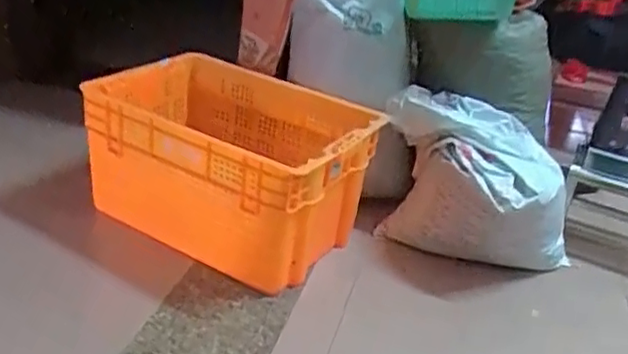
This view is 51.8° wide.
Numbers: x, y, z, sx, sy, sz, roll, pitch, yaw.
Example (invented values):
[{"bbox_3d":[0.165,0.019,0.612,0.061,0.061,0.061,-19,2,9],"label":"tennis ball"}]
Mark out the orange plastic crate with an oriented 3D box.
[{"bbox_3d":[-0.196,-0.030,1.479,0.586,0.334,0.384,22,31,25],"label":"orange plastic crate"}]

